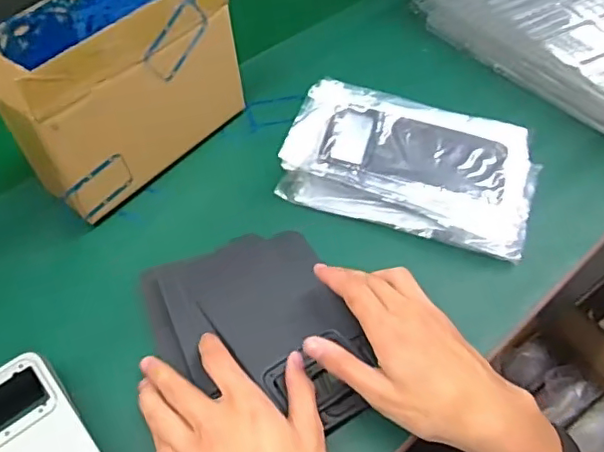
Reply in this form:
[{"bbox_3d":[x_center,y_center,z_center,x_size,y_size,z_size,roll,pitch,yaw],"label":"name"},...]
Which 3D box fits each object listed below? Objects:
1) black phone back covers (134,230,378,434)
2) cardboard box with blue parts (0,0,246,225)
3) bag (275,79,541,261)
[{"bbox_3d":[-0.028,0.077,0.426,0.126,0.014,0.171,-22,58,-14],"label":"black phone back covers"},{"bbox_3d":[-0.149,-0.123,0.484,0.089,0.160,0.188,34,60,22],"label":"cardboard box with blue parts"},{"bbox_3d":[0.097,-0.057,0.506,0.216,0.039,0.126,16,57,11],"label":"bag"}]

